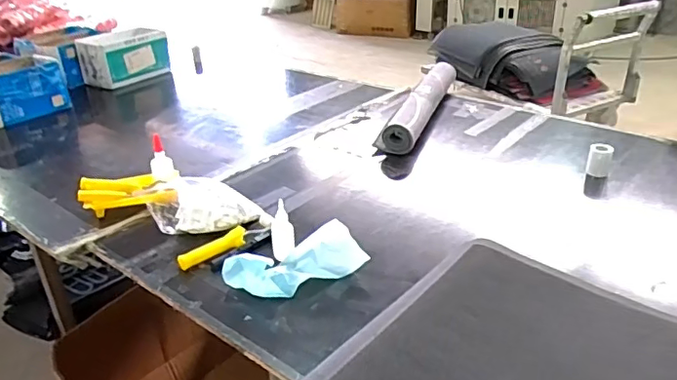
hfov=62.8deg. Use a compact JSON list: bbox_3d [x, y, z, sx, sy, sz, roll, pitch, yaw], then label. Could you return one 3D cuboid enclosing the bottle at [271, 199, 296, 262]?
[{"bbox_3d":[-0.101,0.077,0.994,0.042,0.106,0.049,-6,29,-7],"label":"bottle"}]

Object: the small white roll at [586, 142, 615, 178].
[{"bbox_3d":[0.613,-0.070,1.303,0.053,0.070,0.049,15,33,28],"label":"small white roll"}]

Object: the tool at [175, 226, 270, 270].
[{"bbox_3d":[-0.216,0.104,1.043,0.179,0.028,0.039,-26,39,-37],"label":"tool"}]

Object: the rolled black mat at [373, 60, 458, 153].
[{"bbox_3d":[0.242,-0.252,1.637,0.113,0.094,0.578,9,31,19],"label":"rolled black mat"}]

